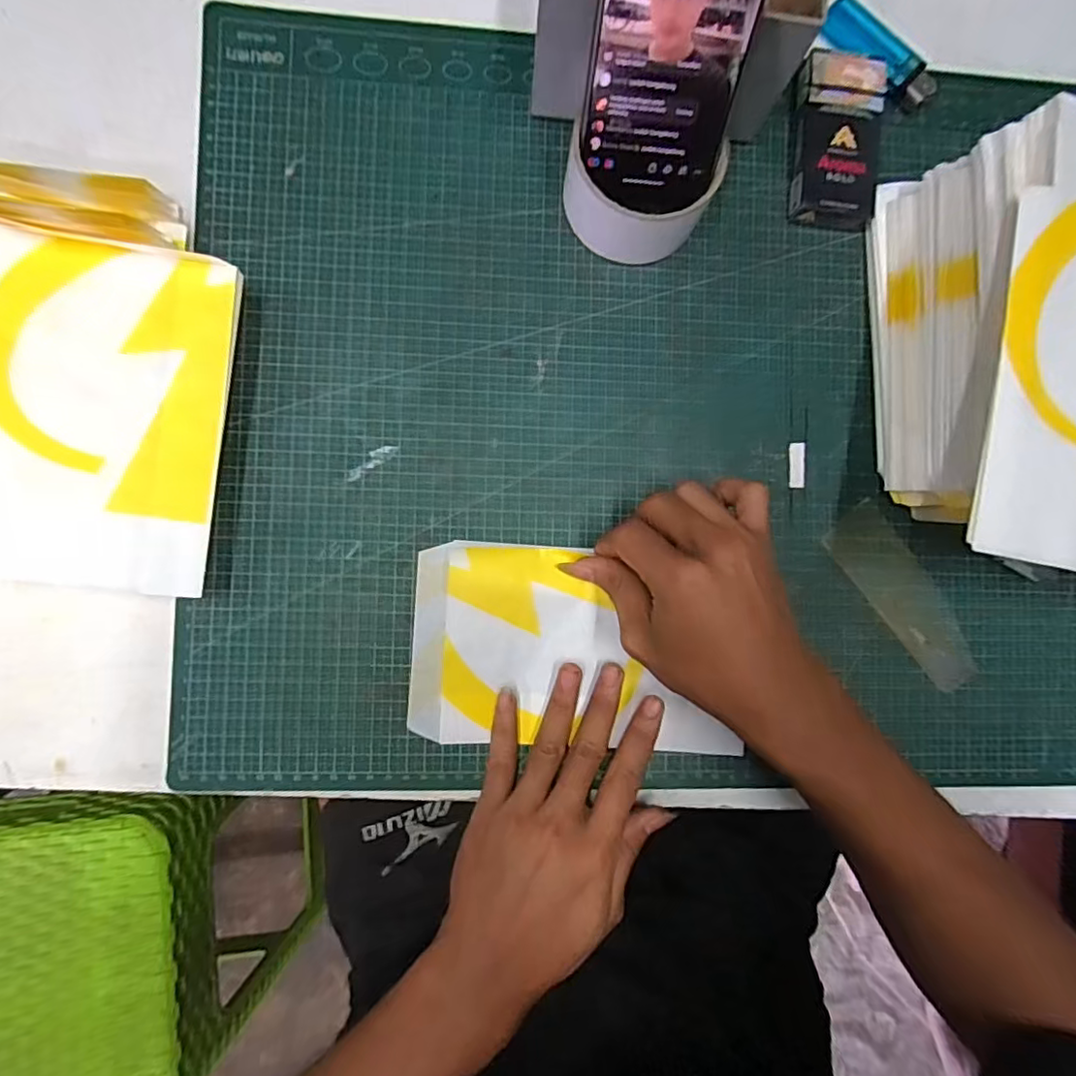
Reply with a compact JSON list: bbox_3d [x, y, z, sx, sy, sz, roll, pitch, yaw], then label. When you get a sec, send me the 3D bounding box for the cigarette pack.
[{"bbox_3d":[0.182,-0.242,0.354,0.049,0.017,0.098,7,87,-4],"label":"cigarette pack"}]

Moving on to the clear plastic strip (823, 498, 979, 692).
[{"bbox_3d":[0.224,0.037,0.355,0.040,0.004,0.122,-37,91,-5],"label":"clear plastic strip"}]

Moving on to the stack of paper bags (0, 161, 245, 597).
[{"bbox_3d":[-0.240,-0.085,0.304,0.152,0.048,0.214,6,87,-4],"label":"stack of paper bags"}]

